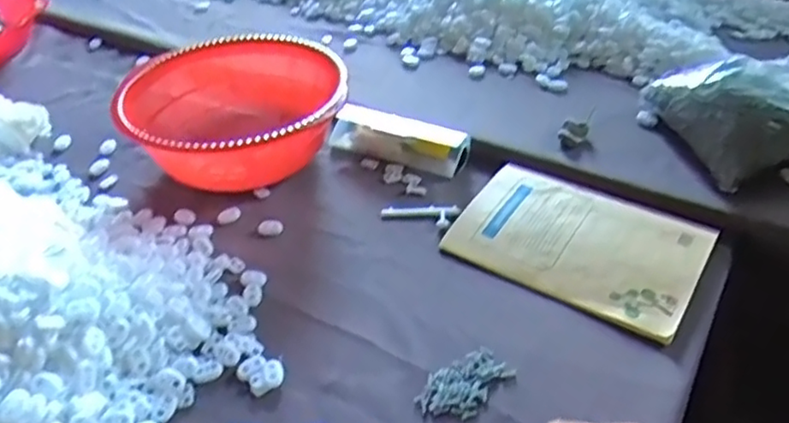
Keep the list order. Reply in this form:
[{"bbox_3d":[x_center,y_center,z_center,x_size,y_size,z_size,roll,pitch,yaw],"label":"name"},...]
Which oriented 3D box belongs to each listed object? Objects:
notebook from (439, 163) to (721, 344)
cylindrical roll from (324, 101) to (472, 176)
[{"bbox_3d":[0.163,0.024,0.573,0.206,0.017,0.141,23,46,29],"label":"notebook"},{"bbox_3d":[0.002,-0.078,0.687,0.148,0.040,0.038,14,42,21],"label":"cylindrical roll"}]

